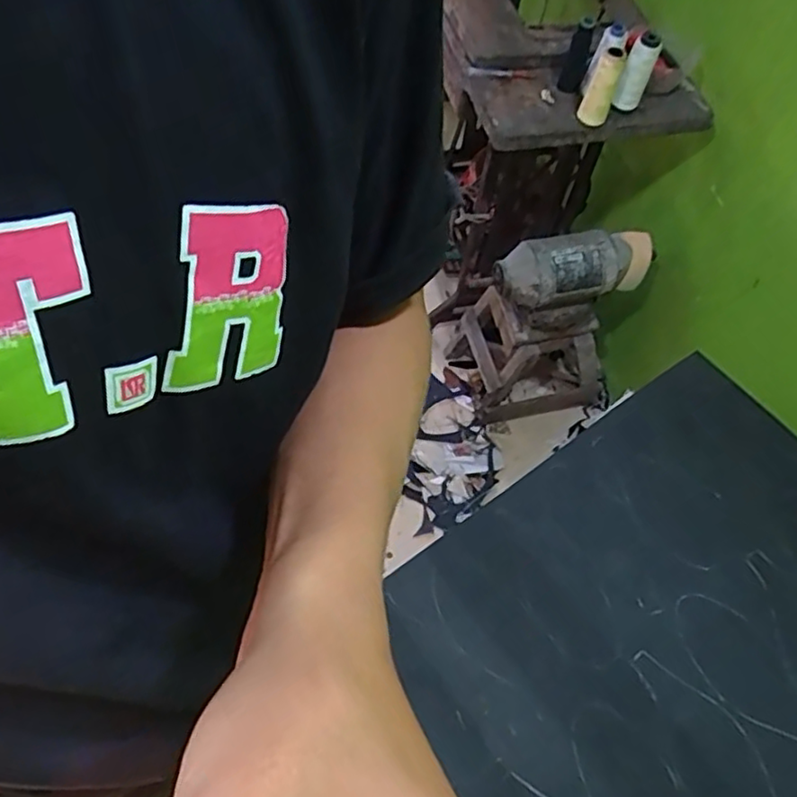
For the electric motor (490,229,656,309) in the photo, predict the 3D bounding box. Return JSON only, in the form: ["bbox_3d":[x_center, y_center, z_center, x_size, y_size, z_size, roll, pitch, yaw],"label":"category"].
[{"bbox_3d":[0.344,-0.257,1.265,0.298,0.112,0.117,-12,61,-12],"label":"electric motor"}]

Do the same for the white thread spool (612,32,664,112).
[{"bbox_3d":[0.396,-0.538,1.096,0.042,0.118,0.049,26,30,16],"label":"white thread spool"}]

